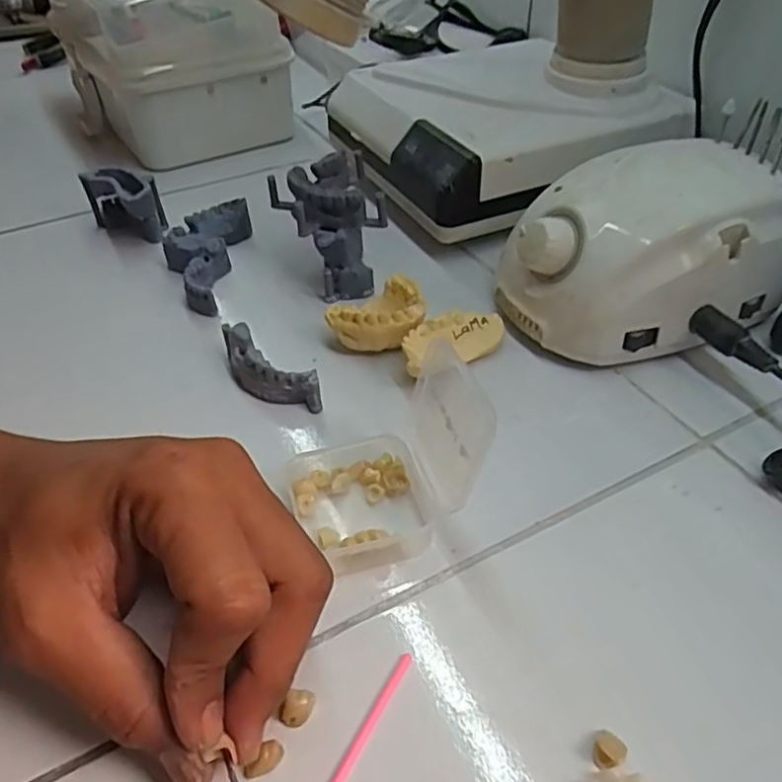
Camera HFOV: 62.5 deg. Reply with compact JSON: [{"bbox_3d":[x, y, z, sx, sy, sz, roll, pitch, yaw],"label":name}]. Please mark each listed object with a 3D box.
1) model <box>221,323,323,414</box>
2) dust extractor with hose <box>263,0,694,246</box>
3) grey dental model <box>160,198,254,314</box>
[{"bbox_3d":[-0.066,-0.010,0.335,0.022,0.020,0.067,-35,51,-30],"label":"model"},{"bbox_3d":[0.041,-0.247,0.414,0.264,0.211,0.176,-18,45,-17],"label":"dust extractor with hose"},{"bbox_3d":[-0.126,-0.089,0.428,0.044,0.027,0.102,2,43,5],"label":"grey dental model"}]

